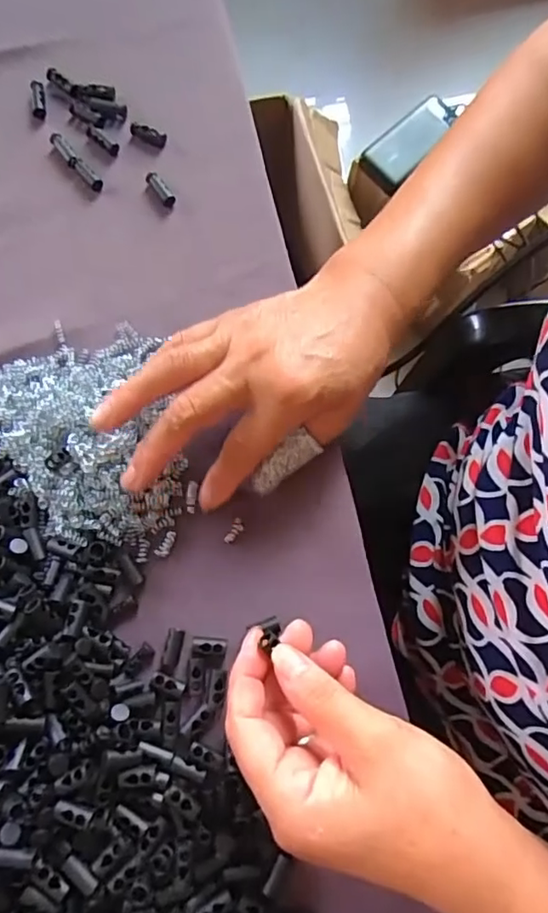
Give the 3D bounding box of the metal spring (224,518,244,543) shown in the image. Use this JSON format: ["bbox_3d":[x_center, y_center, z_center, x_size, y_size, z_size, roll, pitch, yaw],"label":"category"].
[{"bbox_3d":[-0.022,0.041,0.316,0.007,0.004,0.015,29,75,5],"label":"metal spring"}]

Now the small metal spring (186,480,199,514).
[{"bbox_3d":[-0.046,0.022,0.321,0.006,0.004,0.019,4,74,-2],"label":"small metal spring"}]

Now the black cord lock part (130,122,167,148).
[{"bbox_3d":[-0.085,-0.217,0.383,0.026,0.005,0.008,25,74,4],"label":"black cord lock part"}]

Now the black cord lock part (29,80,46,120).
[{"bbox_3d":[-0.162,-0.245,0.389,0.010,0.006,0.028,-5,75,-5],"label":"black cord lock part"}]

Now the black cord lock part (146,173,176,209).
[{"bbox_3d":[-0.074,-0.175,0.373,0.009,0.006,0.027,-31,78,-11],"label":"black cord lock part"}]

